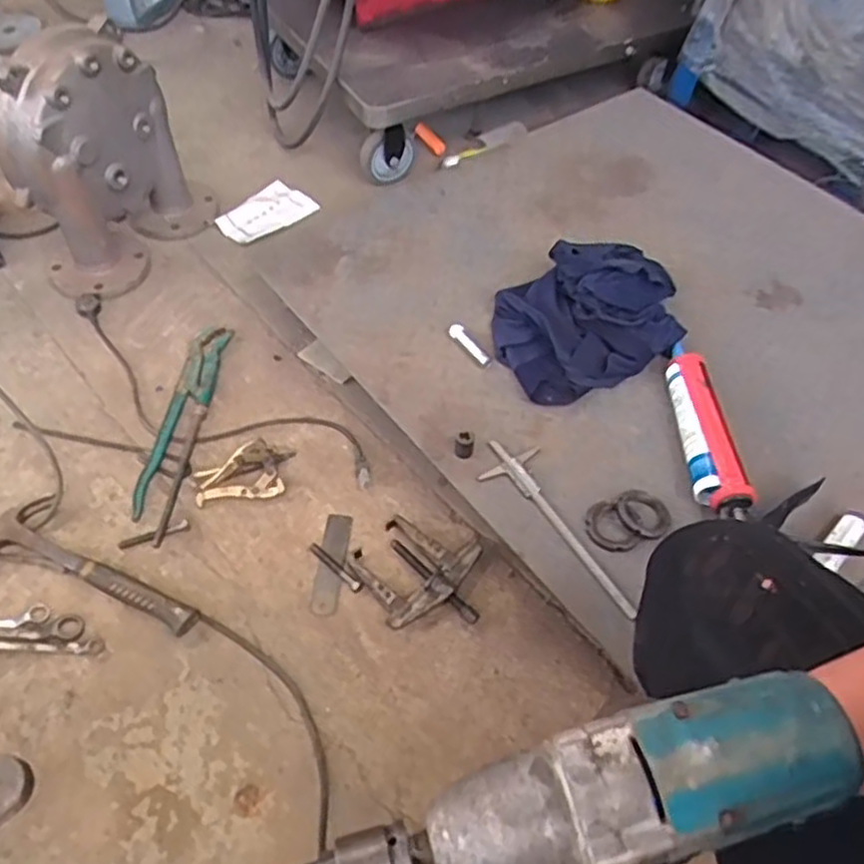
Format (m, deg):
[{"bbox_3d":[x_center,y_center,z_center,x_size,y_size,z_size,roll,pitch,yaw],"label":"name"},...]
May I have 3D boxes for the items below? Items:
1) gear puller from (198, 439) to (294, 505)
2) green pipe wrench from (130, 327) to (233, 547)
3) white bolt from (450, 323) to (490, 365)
[{"bbox_3d":[-0.275,0.053,1.071,0.139,0.066,0.077,-5,53,-6],"label":"gear puller"},{"bbox_3d":[-0.390,-0.021,1.138,0.067,0.024,0.410,6,53,2],"label":"green pipe wrench"},{"bbox_3d":[0.057,-0.135,1.104,0.019,0.014,0.082,-34,63,-27],"label":"white bolt"}]

